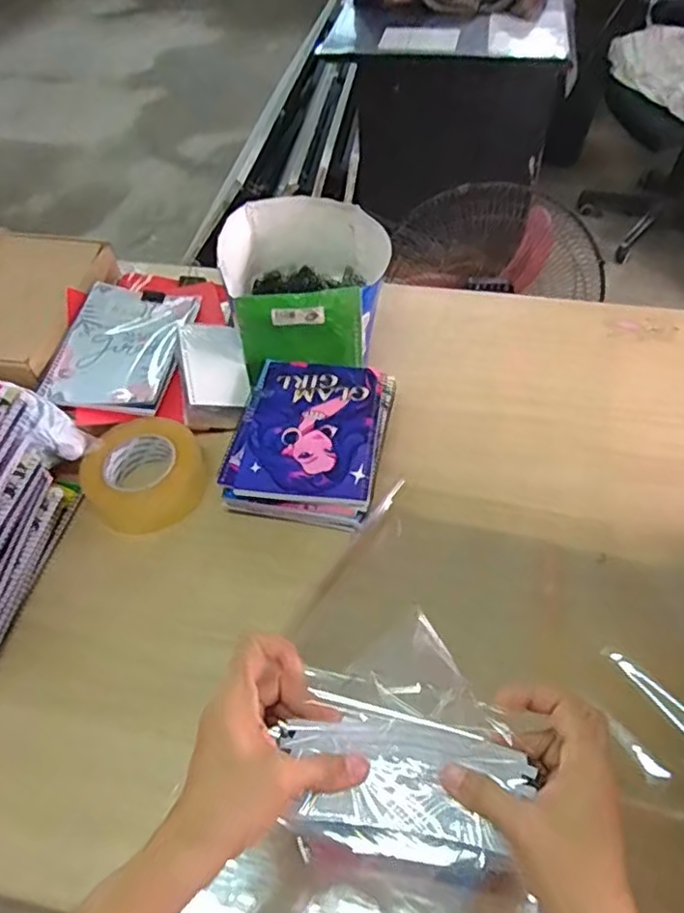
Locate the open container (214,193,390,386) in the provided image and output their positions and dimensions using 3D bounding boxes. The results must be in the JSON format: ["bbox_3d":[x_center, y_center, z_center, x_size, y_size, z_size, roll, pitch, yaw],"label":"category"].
[{"bbox_3d":[-0.046,-0.229,0.859,0.205,0.132,0.244,-7,52,-2],"label":"open container"}]

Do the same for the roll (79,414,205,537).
[{"bbox_3d":[-0.225,0.017,0.730,0.128,0.056,0.125,-2,52,2],"label":"roll"}]

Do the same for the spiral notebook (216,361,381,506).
[{"bbox_3d":[-0.039,-0.037,0.757,0.162,0.012,0.208,6,52,8],"label":"spiral notebook"}]

